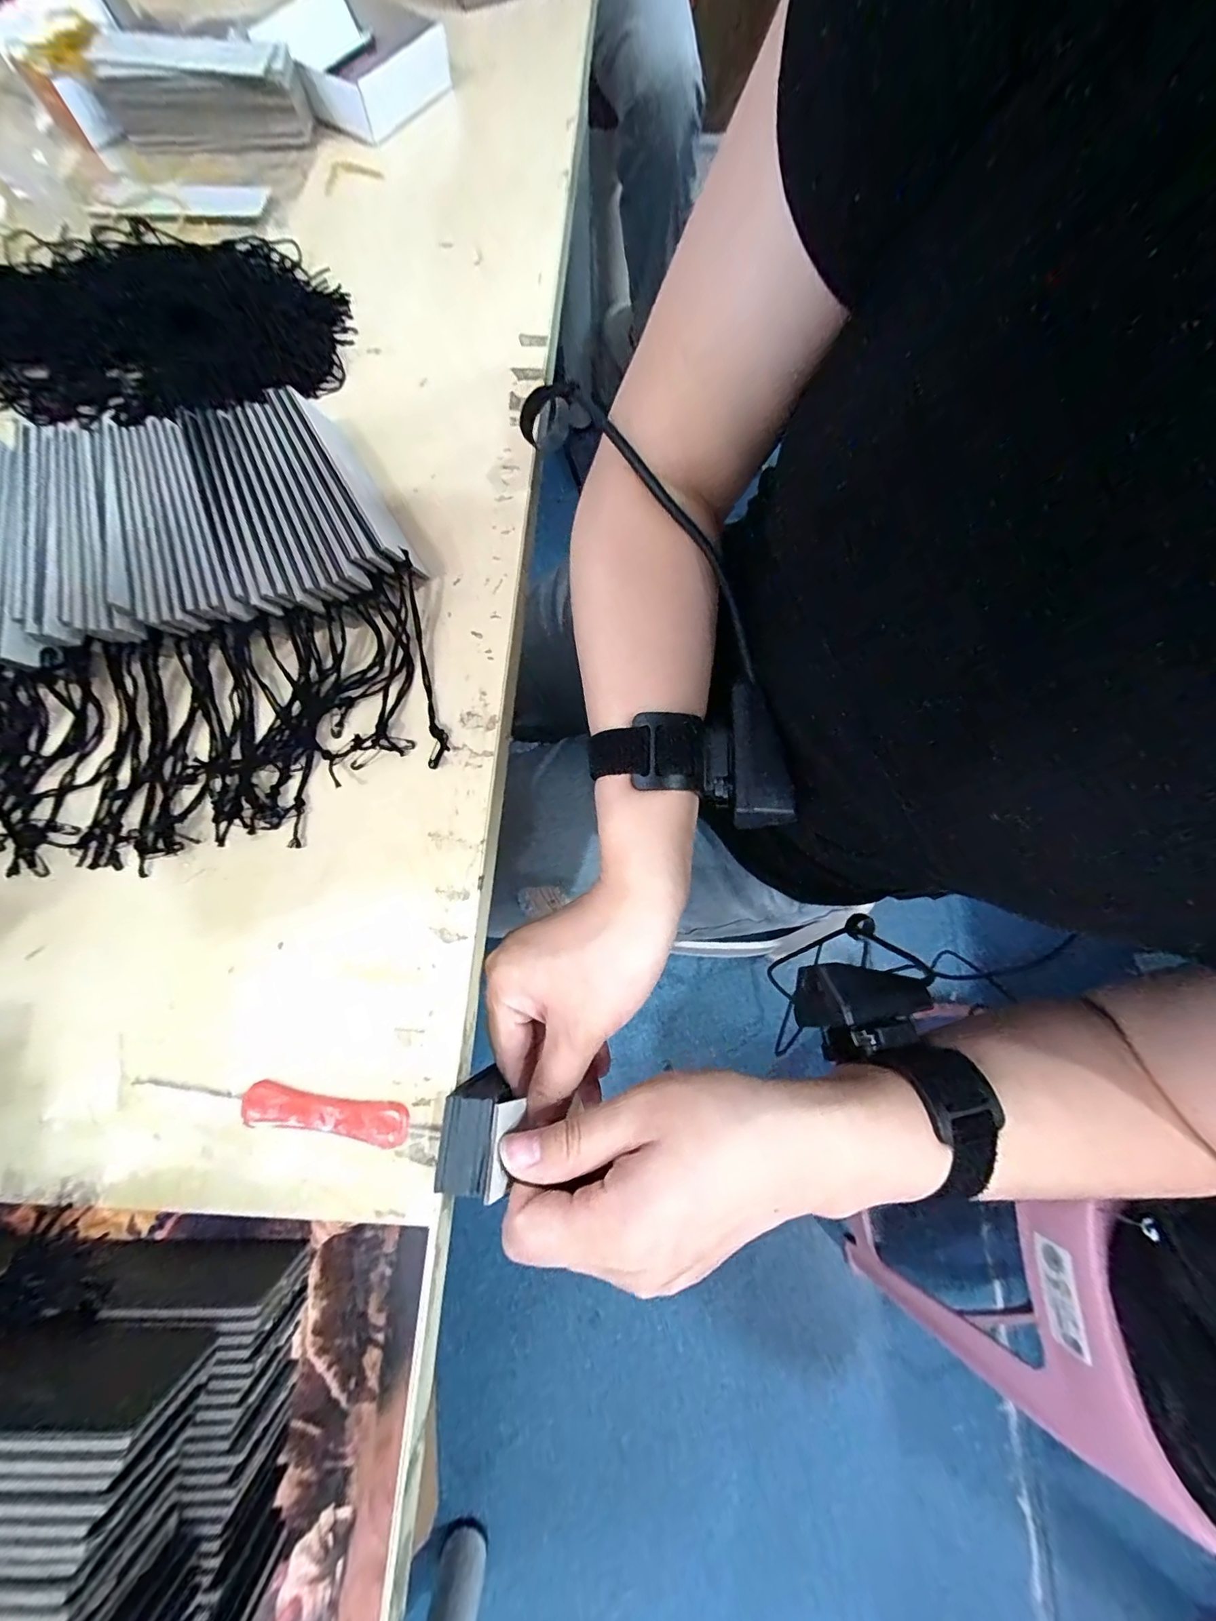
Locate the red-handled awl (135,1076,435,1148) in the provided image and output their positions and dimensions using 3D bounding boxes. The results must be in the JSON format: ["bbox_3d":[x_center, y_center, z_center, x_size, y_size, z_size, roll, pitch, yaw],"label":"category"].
[{"bbox_3d":[-0.128,0.117,0.205,0.118,0.007,0.015,8,74,2],"label":"red-handled awl"}]

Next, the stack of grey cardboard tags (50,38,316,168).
[{"bbox_3d":[-0.299,-0.510,0.368,0.163,0.040,0.051,5,74,1],"label":"stack of grey cardboard tags"}]

